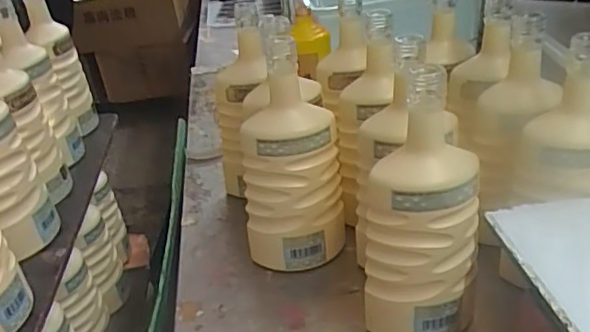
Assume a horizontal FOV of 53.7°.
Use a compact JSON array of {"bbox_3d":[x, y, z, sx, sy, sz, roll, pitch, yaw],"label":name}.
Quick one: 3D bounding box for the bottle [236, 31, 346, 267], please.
[{"bbox_3d":[-0.007,0.001,0.615,0.080,0.246,0.084,12,36,31],"label":"bottle"}]

